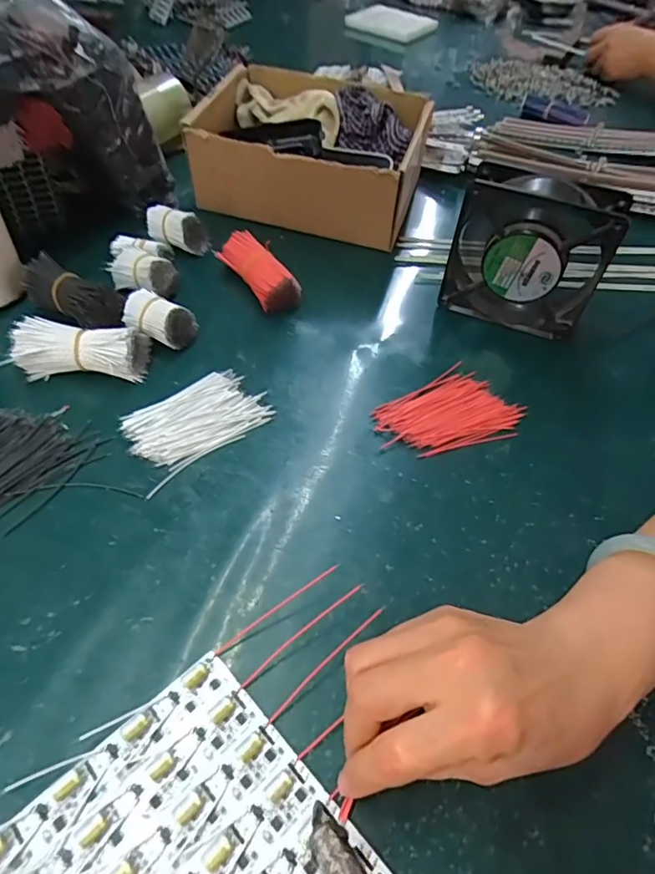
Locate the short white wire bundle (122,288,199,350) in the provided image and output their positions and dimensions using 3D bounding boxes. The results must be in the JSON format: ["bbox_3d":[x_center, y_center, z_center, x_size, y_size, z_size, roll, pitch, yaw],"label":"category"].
[{"bbox_3d":[-0.136,-0.094,0.427,0.053,0.032,0.031,18,52,10],"label":"short white wire bundle"}]

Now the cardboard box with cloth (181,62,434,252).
[{"bbox_3d":[-0.017,-0.293,0.546,0.215,0.089,0.167,15,52,8],"label":"cardboard box with cloth"}]

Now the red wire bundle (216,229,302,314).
[{"bbox_3d":[-0.059,-0.149,0.477,0.038,0.035,0.092,-30,59,-25],"label":"red wire bundle"}]

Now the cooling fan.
[{"bbox_3d":[0.164,-0.149,0.439,0.120,0.127,0.049,25,54,15],"label":"cooling fan"}]

